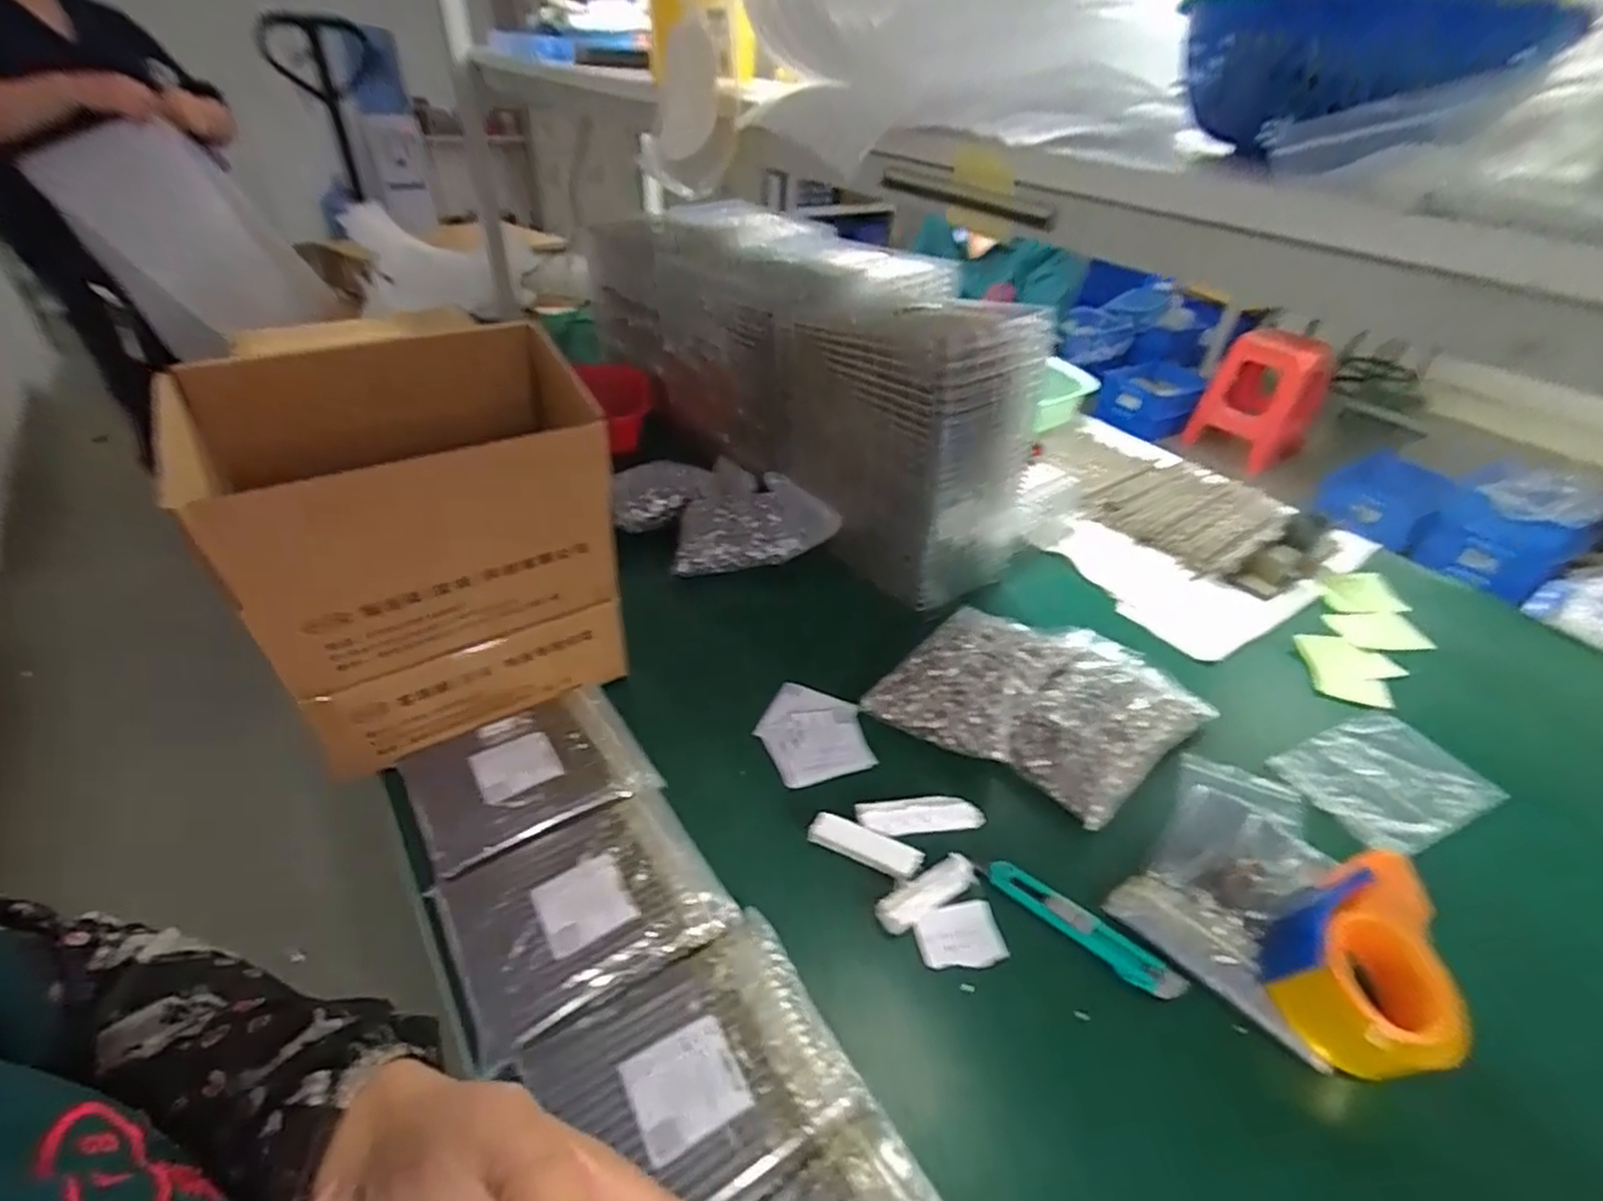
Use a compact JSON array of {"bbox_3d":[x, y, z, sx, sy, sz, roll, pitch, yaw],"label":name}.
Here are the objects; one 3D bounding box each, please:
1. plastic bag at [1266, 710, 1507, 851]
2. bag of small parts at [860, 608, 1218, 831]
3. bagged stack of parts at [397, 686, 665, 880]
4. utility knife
[{"bbox_3d":[0.553,0.168,0.670,0.173,0.014,0.121,-14,42,-23],"label":"plastic bag"},{"bbox_3d":[0.239,0.092,0.714,0.265,0.046,0.250,-28,49,-36],"label":"bag of small parts"},{"bbox_3d":[-0.236,0.150,0.620,0.182,0.028,0.144,-19,44,-28],"label":"bagged stack of parts"},{"bbox_3d":[0.211,0.249,0.544,0.155,0.008,0.029,30,44,28],"label":"utility knife"}]

